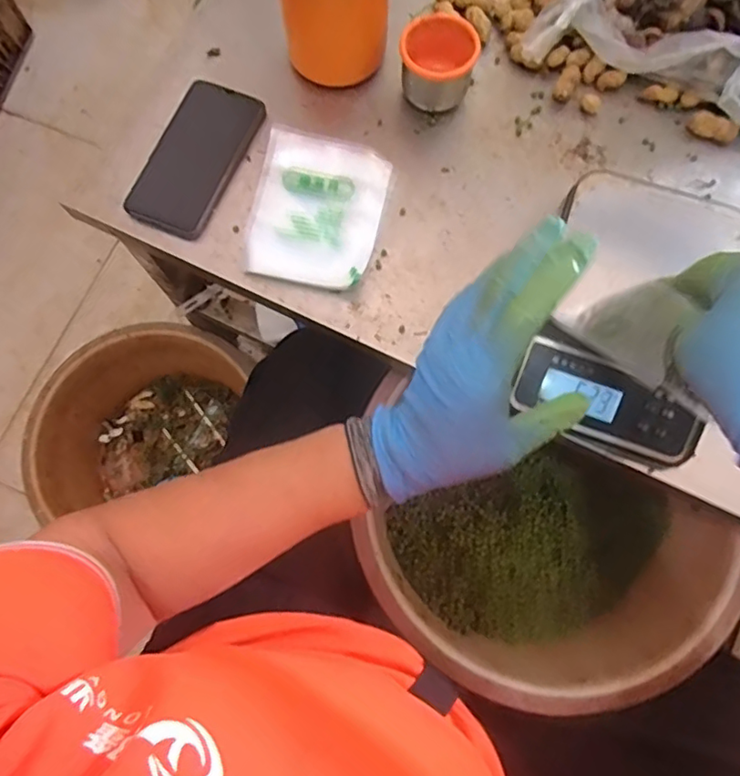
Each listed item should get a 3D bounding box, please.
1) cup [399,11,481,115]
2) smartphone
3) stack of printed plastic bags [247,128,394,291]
[{"bbox_3d":[0.063,-0.294,0.534,0.070,0.057,0.066,0,74,1],"label":"cup"},{"bbox_3d":[-0.157,-0.215,0.536,0.074,0.017,0.156,21,76,7],"label":"smartphone"},{"bbox_3d":[-0.045,-0.159,0.515,0.111,0.018,0.144,10,75,4],"label":"stack of printed plastic bags"}]

